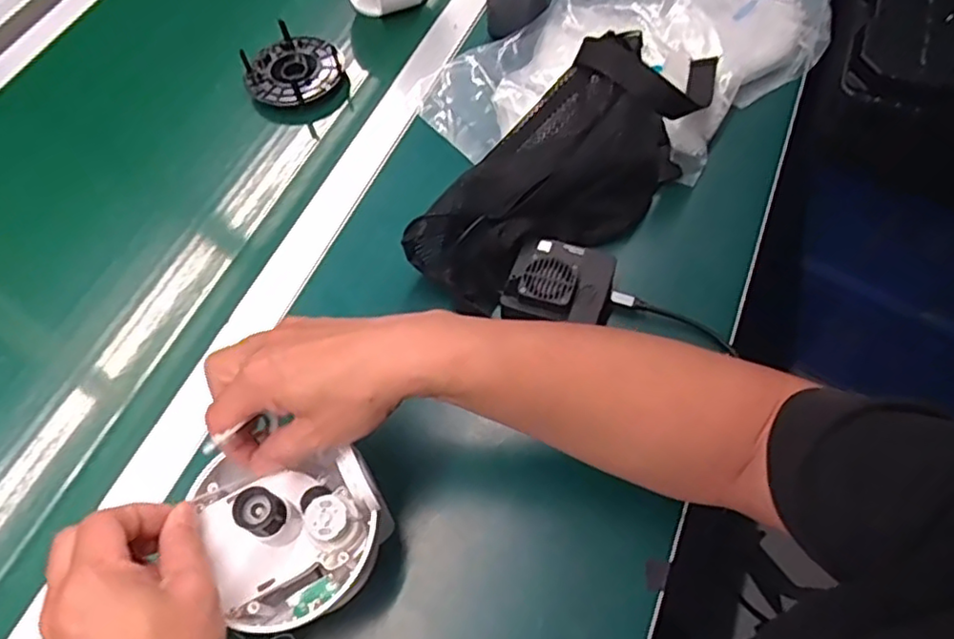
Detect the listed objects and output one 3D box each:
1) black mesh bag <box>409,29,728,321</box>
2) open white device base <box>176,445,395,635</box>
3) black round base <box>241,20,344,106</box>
[{"bbox_3d":[0.088,-0.134,0.546,0.115,0.099,0.316,38,70,20],"label":"black mesh bag"},{"bbox_3d":[-0.109,0.115,0.384,0.102,0.059,0.109,-1,62,2],"label":"open white device base"},{"bbox_3d":[-0.190,-0.255,0.675,0.091,0.038,0.091,-1,62,2],"label":"black round base"}]

